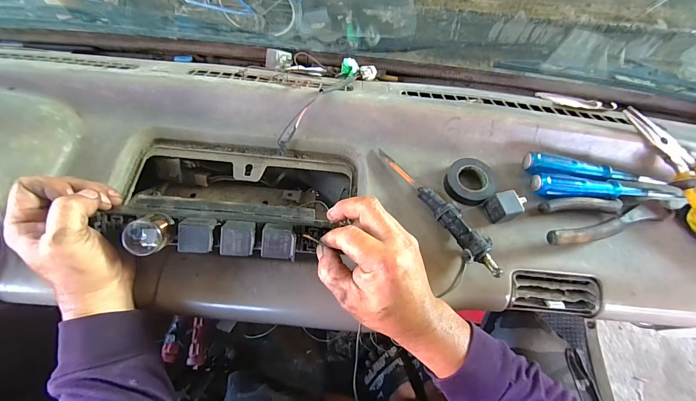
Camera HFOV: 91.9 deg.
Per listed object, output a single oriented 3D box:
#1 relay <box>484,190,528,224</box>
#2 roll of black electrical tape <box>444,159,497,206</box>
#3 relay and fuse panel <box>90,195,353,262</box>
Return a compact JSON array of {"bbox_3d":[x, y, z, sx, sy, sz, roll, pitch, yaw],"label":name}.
[{"bbox_3d":[0.188,0.007,0.400,0.037,0.027,0.030,-10,66,-8],"label":"relay"},{"bbox_3d":[0.151,-0.023,0.418,0.059,0.018,0.056,1,65,-3],"label":"roll of black electrical tape"},{"bbox_3d":[-0.129,0.024,0.343,0.211,0.028,0.086,4,27,-11],"label":"relay and fuse panel"}]

